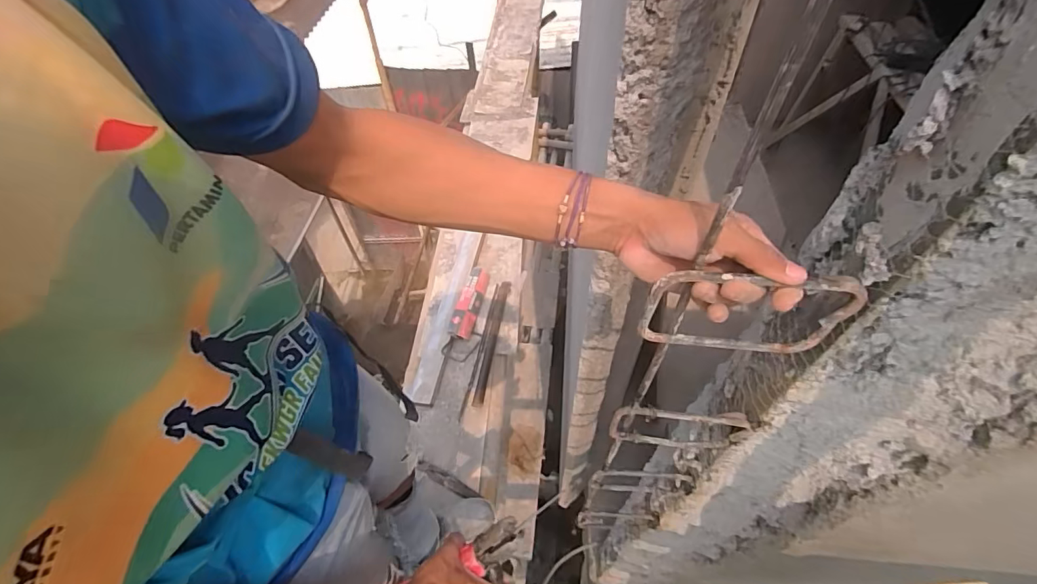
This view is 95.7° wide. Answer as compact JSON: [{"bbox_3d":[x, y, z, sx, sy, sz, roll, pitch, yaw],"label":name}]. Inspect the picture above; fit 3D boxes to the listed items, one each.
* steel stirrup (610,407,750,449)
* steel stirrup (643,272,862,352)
[{"bbox_3d":[0.180,0.160,0.544,0.144,0.098,0.009,4,54,5],"label":"steel stirrup"},{"bbox_3d":[0.170,0.020,0.357,0.150,0.091,0.011,1,53,3],"label":"steel stirrup"}]

